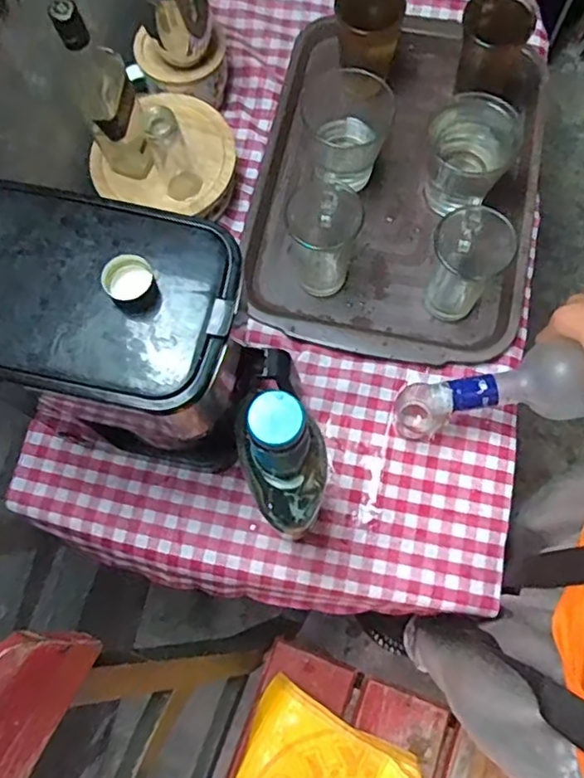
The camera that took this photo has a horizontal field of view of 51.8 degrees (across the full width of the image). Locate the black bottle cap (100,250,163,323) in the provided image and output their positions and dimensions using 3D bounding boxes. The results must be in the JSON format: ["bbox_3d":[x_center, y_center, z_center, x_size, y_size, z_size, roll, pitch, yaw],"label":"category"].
[{"bbox_3d":[-0.097,-0.063,0.369,0.030,0.018,0.036,-31,77,-8],"label":"black bottle cap"}]

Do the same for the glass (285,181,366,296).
[{"bbox_3d":[0.032,-0.154,0.616,0.072,0.095,0.078,0,75,0],"label":"glass"}]

